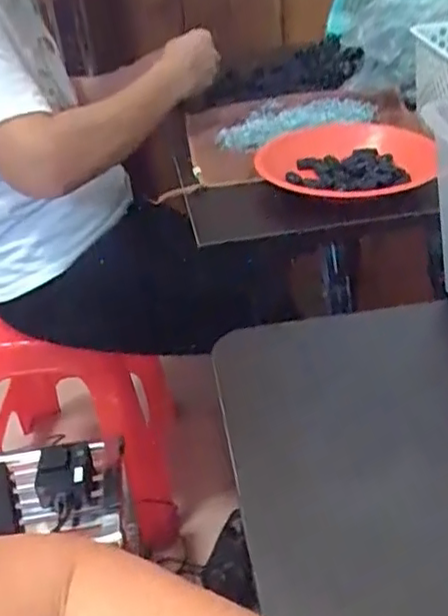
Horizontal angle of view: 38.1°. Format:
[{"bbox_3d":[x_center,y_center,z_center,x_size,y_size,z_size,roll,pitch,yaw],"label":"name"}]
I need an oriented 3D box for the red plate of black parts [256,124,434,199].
[{"bbox_3d":[0.133,-0.161,0.724,0.183,0.039,0.186,15,38,28],"label":"red plate of black parts"}]

